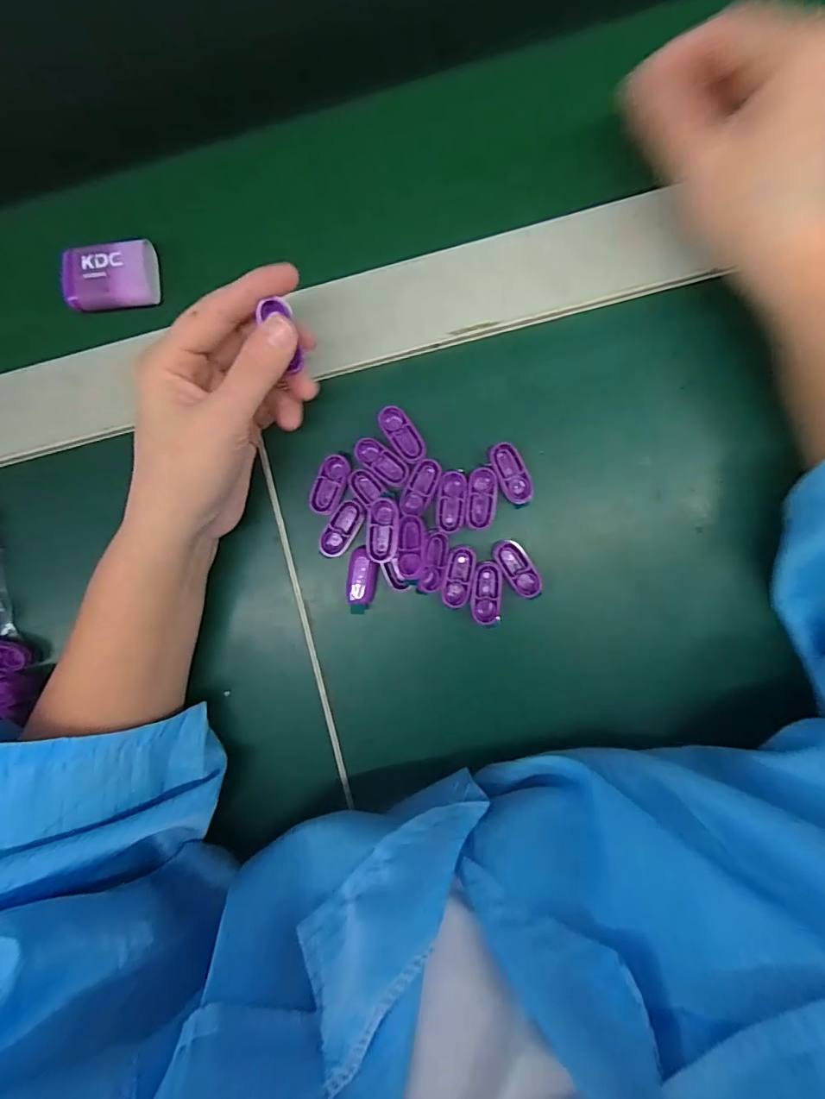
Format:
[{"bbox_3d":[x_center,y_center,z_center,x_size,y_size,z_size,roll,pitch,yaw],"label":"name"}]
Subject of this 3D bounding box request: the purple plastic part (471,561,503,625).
[{"bbox_3d":[0.041,0.024,0.279,0.016,0.007,0.034,3,92,4],"label":"purple plastic part"}]

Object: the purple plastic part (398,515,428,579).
[{"bbox_3d":[0.001,-0.001,0.273,0.015,0.011,0.033,3,92,4],"label":"purple plastic part"}]

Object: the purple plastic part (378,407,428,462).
[{"bbox_3d":[-0.005,-0.063,0.276,0.015,0.005,0.033,-34,89,5],"label":"purple plastic part"}]

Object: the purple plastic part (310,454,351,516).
[{"bbox_3d":[-0.045,-0.036,0.281,0.015,0.007,0.034,20,93,3],"label":"purple plastic part"}]

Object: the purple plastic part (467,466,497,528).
[{"bbox_3d":[0.038,-0.028,0.274,0.016,0.004,0.033,4,92,4],"label":"purple plastic part"}]

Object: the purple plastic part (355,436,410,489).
[{"bbox_3d":[-0.017,-0.048,0.277,0.033,0.004,0.015,40,94,2],"label":"purple plastic part"}]

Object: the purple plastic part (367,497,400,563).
[{"bbox_3d":[-0.015,-0.010,0.274,0.016,0.013,0.034,1,92,4],"label":"purple plastic part"}]

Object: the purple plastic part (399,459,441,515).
[{"bbox_3d":[0.004,-0.034,0.276,0.016,0.004,0.032,25,93,3],"label":"purple plastic part"}]

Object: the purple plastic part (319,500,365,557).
[{"bbox_3d":[-0.039,-0.011,0.281,0.016,0.007,0.033,26,94,3],"label":"purple plastic part"}]

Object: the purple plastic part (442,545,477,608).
[{"bbox_3d":[0.026,0.015,0.278,0.015,0.006,0.034,12,93,4],"label":"purple plastic part"}]

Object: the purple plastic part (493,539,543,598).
[{"bbox_3d":[0.058,0.010,0.275,0.015,0.004,0.035,-36,89,5],"label":"purple plastic part"}]

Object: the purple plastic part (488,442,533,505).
[{"bbox_3d":[0.054,-0.042,0.276,0.016,0.007,0.034,-26,90,5],"label":"purple plastic part"}]

